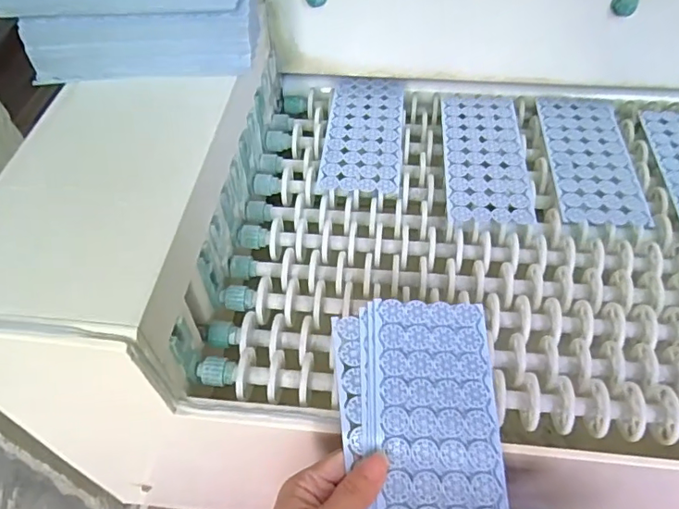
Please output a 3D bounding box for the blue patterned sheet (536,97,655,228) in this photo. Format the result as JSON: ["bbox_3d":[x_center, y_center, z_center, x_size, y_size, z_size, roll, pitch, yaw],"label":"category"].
[{"bbox_3d":[0.252,-0.104,0.537,0.082,0.006,0.187,4,52,5],"label":"blue patterned sheet"}]

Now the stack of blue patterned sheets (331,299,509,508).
[{"bbox_3d":[0.051,0.119,0.334,0.101,0.007,0.194,-1,60,0],"label":"stack of blue patterned sheets"}]

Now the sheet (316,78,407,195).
[{"bbox_3d":[0.028,-0.139,0.571,0.081,0.009,0.190,3,52,4],"label":"sheet"}]

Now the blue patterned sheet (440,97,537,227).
[{"bbox_3d":[0.148,-0.105,0.542,0.078,0.008,0.190,2,52,4],"label":"blue patterned sheet"}]

